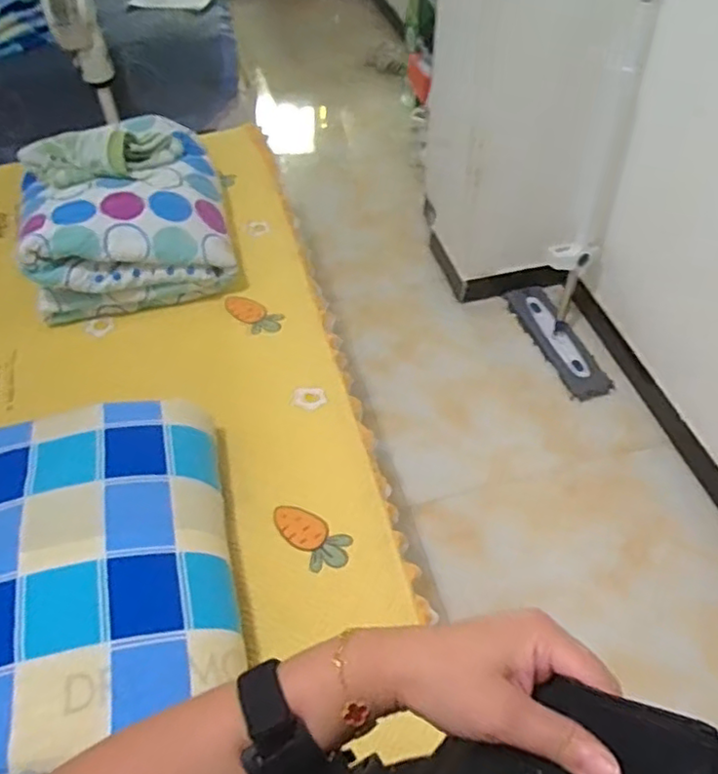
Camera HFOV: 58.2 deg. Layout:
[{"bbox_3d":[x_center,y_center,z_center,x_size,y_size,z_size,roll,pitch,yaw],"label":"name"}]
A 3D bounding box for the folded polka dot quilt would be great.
[{"bbox_3d":[-0.531,-0.416,1.469,0.434,0.242,0.488,-12,52,-8],"label":"folded polka dot quilt"}]

